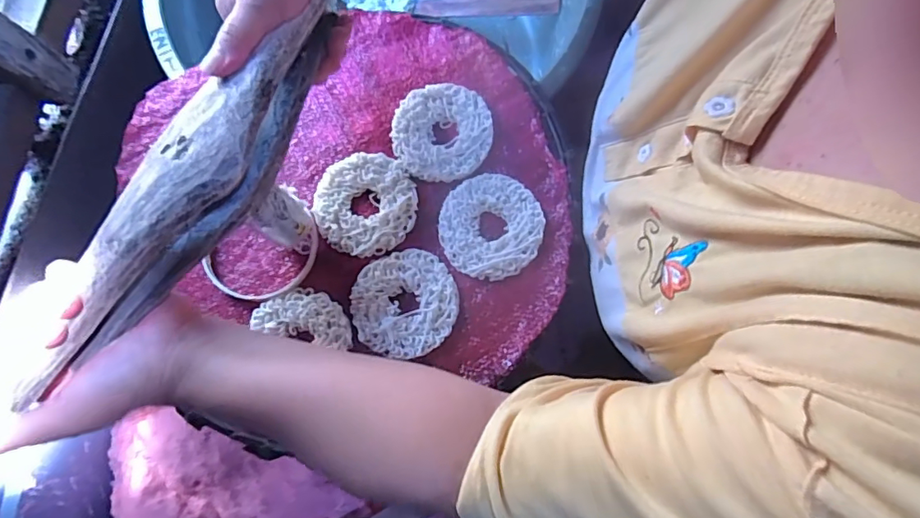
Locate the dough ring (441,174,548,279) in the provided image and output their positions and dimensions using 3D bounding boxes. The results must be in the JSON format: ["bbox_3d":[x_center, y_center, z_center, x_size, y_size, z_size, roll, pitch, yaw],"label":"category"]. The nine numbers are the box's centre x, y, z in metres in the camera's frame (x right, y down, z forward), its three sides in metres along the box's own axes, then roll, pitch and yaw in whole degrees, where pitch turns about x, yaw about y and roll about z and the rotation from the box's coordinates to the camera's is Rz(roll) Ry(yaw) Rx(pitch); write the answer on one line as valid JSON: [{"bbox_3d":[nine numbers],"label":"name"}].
[{"bbox_3d":[0.024,-0.026,0.394,0.076,0.011,0.079,-1,77,3],"label":"dough ring"}]

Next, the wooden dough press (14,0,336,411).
[{"bbox_3d":[-0.150,-0.054,0.306,0.059,0.036,0.266,28,76,11],"label":"wooden dough press"}]

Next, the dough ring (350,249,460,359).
[{"bbox_3d":[-0.041,0.032,0.383,0.076,0.005,0.076,-1,77,3],"label":"dough ring"}]

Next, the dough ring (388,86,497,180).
[{"bbox_3d":[-0.015,-0.102,0.414,0.077,0.012,0.078,-1,77,3],"label":"dough ring"}]

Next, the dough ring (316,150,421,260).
[{"bbox_3d":[-0.073,-0.044,0.405,0.076,0.012,0.079,-1,77,3],"label":"dough ring"}]

